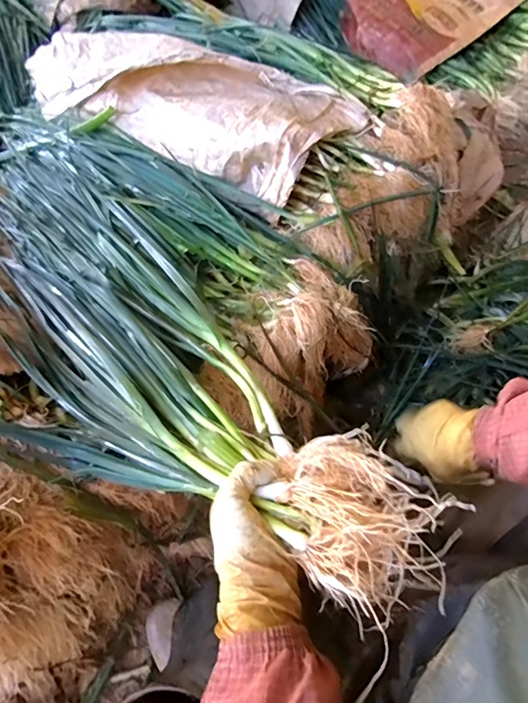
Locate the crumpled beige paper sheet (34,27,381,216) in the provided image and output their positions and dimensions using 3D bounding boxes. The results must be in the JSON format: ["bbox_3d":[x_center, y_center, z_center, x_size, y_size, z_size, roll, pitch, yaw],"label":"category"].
[{"bbox_3d":[-0.110,-0.393,0.699,0.485,0.133,0.187,20,59,13],"label":"crumpled beige paper sheet"}]

